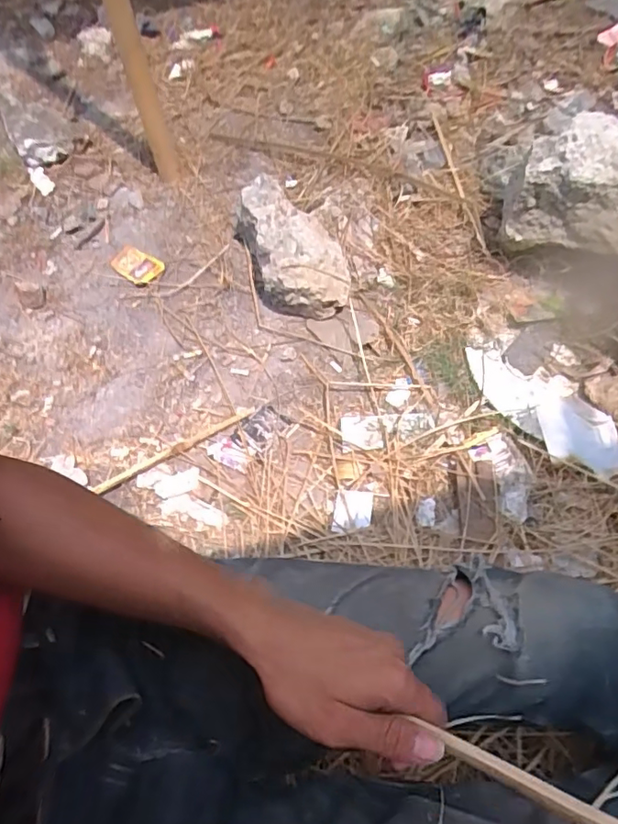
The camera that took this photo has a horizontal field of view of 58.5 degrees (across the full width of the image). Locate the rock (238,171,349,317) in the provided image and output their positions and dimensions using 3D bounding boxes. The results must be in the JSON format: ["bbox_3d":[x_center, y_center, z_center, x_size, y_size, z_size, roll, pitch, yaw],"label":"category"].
[{"bbox_3d":[-0.034,-0.308,1.050,0.163,0.115,0.286,-25,63,-12],"label":"rock"}]

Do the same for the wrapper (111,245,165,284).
[{"bbox_3d":[-0.341,-0.290,1.094,0.102,0.020,0.065,26,64,15],"label":"wrapper"}]

